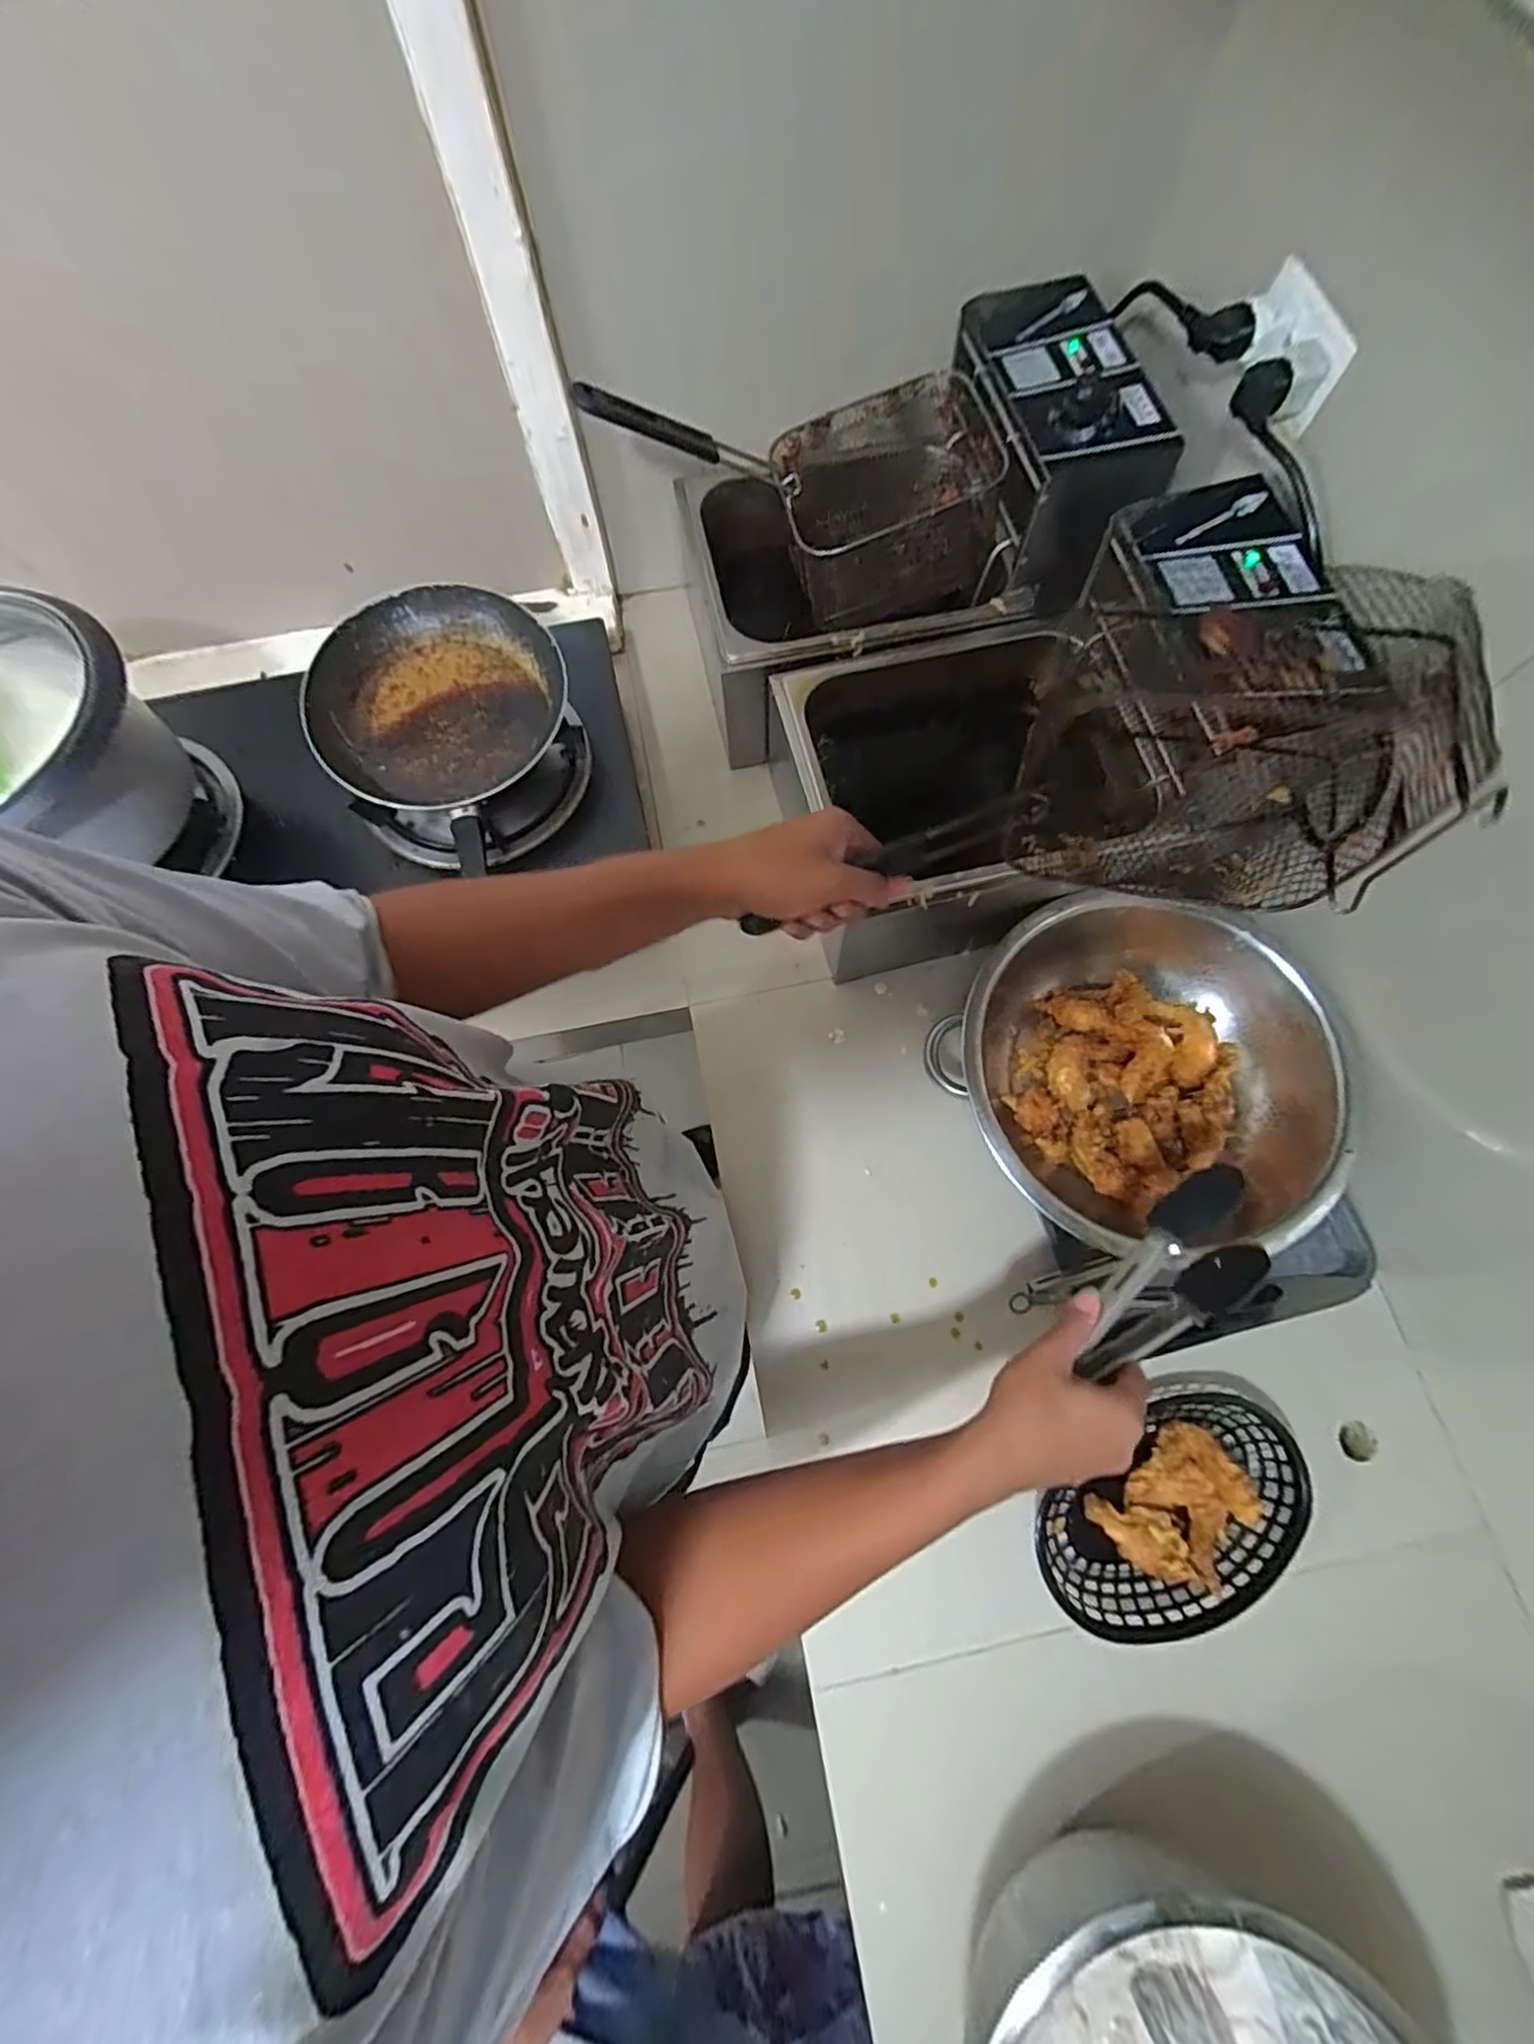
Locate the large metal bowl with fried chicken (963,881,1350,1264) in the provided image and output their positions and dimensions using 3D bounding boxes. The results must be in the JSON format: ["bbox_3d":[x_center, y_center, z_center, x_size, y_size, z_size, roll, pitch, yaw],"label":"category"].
[{"bbox_3d":[0.343,0.055,0.630,0.321,0.099,0.309,0,73,1],"label":"large metal bowl with fried chicken"}]

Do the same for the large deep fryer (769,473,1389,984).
[{"bbox_3d":[0.234,-0.255,0.638,0.396,0.266,0.282,-11,73,-2],"label":"large deep fryer"}]

